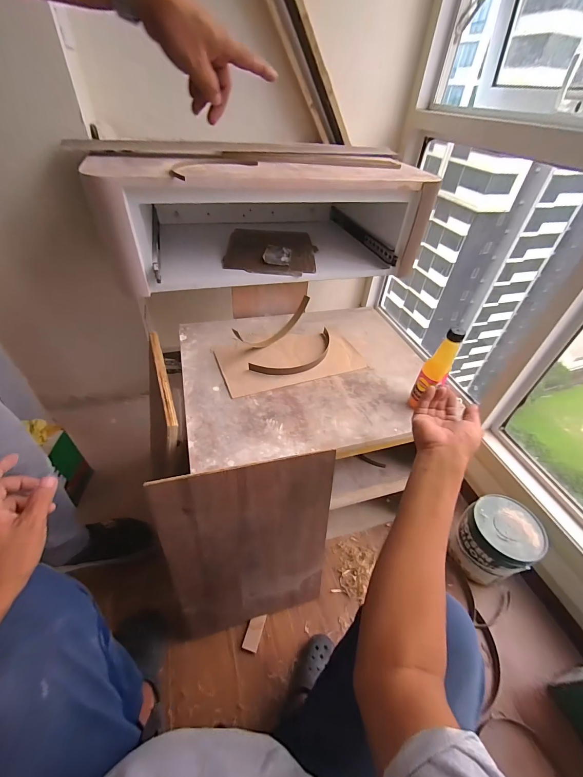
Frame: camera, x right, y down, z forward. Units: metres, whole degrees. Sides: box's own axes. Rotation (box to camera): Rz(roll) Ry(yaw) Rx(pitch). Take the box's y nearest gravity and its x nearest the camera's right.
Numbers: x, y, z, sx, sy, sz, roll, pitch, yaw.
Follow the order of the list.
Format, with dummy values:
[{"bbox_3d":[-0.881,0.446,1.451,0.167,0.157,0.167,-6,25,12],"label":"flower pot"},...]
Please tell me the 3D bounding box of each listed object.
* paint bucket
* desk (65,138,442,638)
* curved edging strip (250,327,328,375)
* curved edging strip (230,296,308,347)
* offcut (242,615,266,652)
[{"bbox_3d":[0.550,0.409,0.864,0.162,0.175,0.166,3,44,-3],"label":"paint bucket"},{"bbox_3d":[-0.030,-0.144,0.924,0.780,0.775,1.088,-13,47,-18],"label":"desk"},{"bbox_3d":[0.022,-0.083,0.794,0.252,0.017,0.089,-32,55,-33],"label":"curved edging strip"},{"bbox_3d":[-0.039,-0.172,0.857,0.240,0.073,0.029,-32,35,-25],"label":"curved edging strip"},{"bbox_3d":[-0.091,0.601,0.782,0.037,0.011,0.075,15,44,10],"label":"offcut"}]

